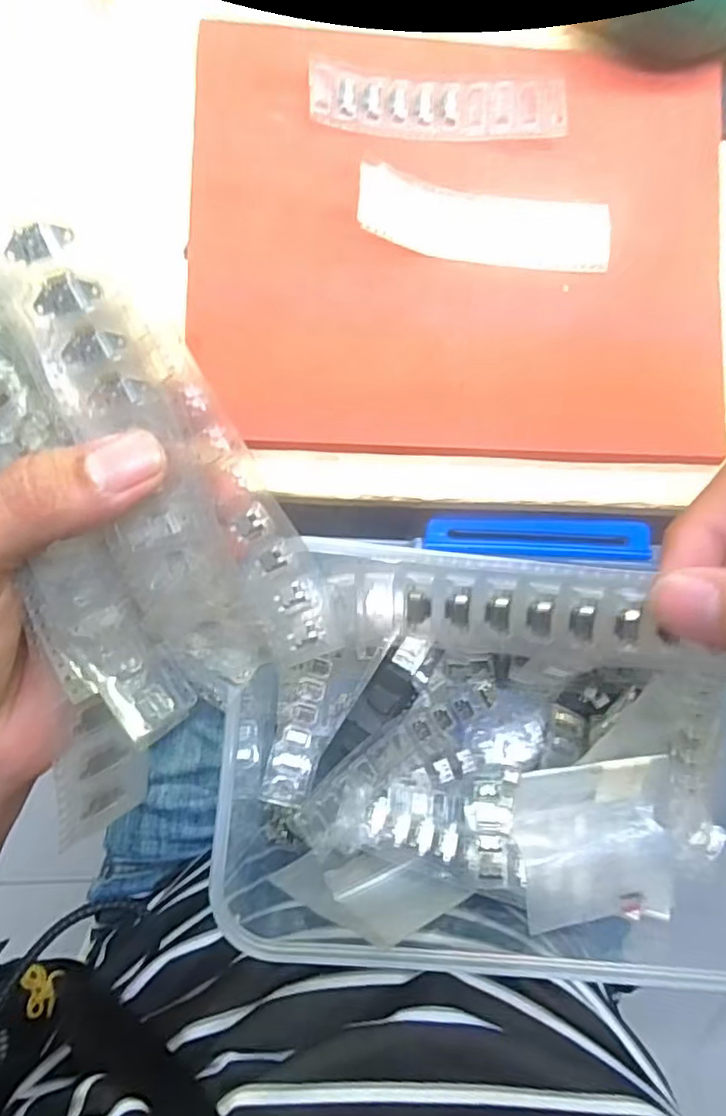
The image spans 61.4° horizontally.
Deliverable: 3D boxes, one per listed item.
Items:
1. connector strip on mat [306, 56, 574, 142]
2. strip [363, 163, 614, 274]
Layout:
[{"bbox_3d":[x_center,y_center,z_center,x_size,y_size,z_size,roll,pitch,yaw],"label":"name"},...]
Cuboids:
[{"bbox_3d":[0.034,-0.205,0.276,0.114,0.010,0.026,4,87,-4],"label":"connector strip on mat"},{"bbox_3d":[0.056,-0.150,0.270,0.114,0.017,0.034,4,87,-4],"label":"strip"}]

